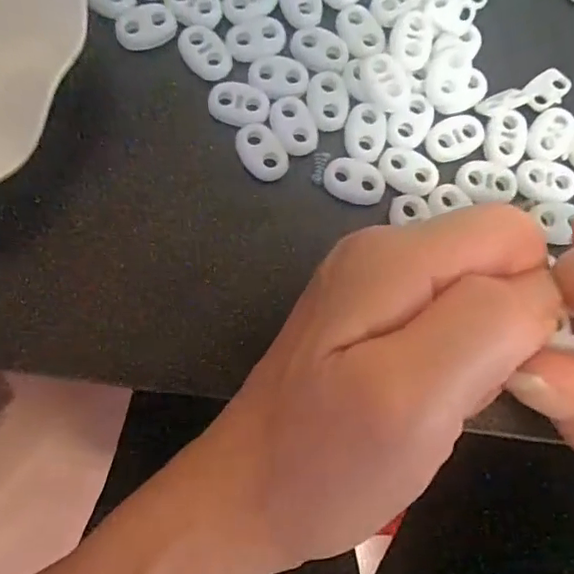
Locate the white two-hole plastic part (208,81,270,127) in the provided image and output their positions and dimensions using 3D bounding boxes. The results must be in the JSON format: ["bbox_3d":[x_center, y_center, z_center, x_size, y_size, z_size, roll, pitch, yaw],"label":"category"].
[{"bbox_3d":[-0.018,-0.067,0.210,0.022,0.004,0.015,13,82,-2],"label":"white two-hole plastic part"}]

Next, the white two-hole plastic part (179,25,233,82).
[{"bbox_3d":[-0.031,-0.088,0.215,0.015,0.004,0.024,-30,86,-7],"label":"white two-hole plastic part"}]

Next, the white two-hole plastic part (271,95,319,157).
[{"bbox_3d":[0.003,-0.060,0.210,0.014,0.004,0.022,-22,85,-6],"label":"white two-hole plastic part"}]

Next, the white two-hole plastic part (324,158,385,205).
[{"bbox_3d":[0.025,-0.039,0.210,0.023,0.004,0.016,15,82,-2],"label":"white two-hole plastic part"}]

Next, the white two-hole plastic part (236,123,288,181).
[{"bbox_3d":[-0.009,-0.049,0.208,0.015,0.004,0.022,-33,86,-7],"label":"white two-hole plastic part"}]

